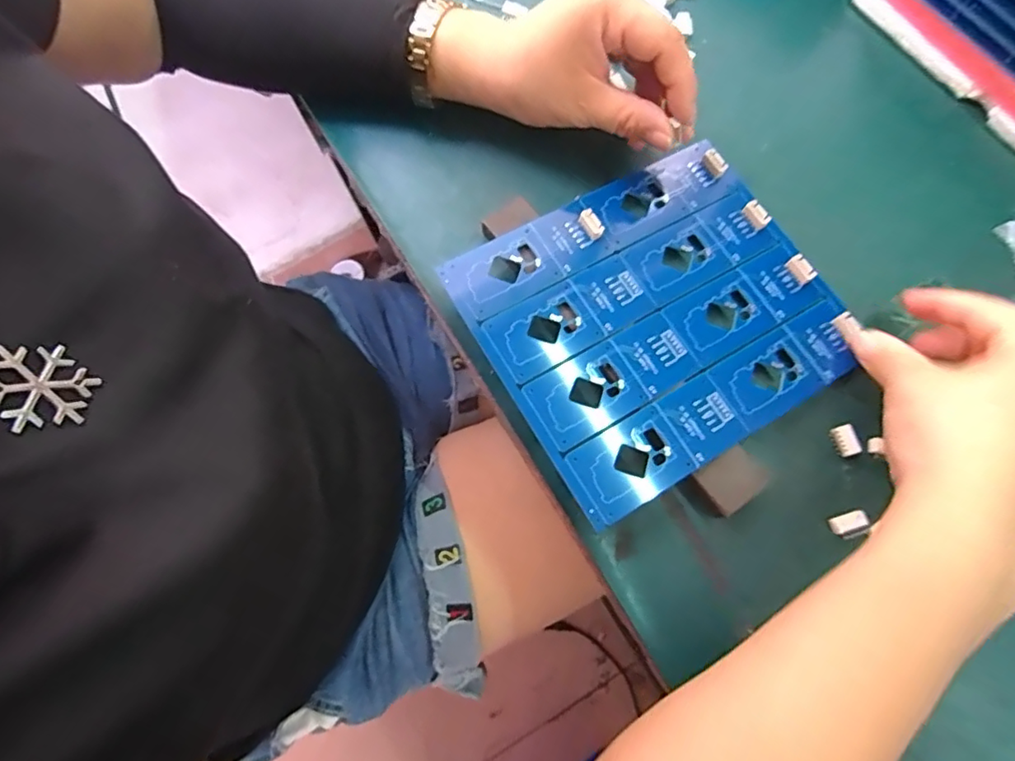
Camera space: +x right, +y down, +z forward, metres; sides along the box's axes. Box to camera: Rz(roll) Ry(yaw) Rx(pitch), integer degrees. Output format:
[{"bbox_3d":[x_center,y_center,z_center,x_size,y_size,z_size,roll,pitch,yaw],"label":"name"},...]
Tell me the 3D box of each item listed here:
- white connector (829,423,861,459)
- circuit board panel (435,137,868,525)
[{"bbox_3d":[0.178,0.032,0.294,0.010,0.005,0.016,-21,76,-3],"label":"white connector"},{"bbox_3d":[0.080,-0.039,0.304,0.185,0.006,0.162,-29,75,-14],"label":"circuit board panel"}]

